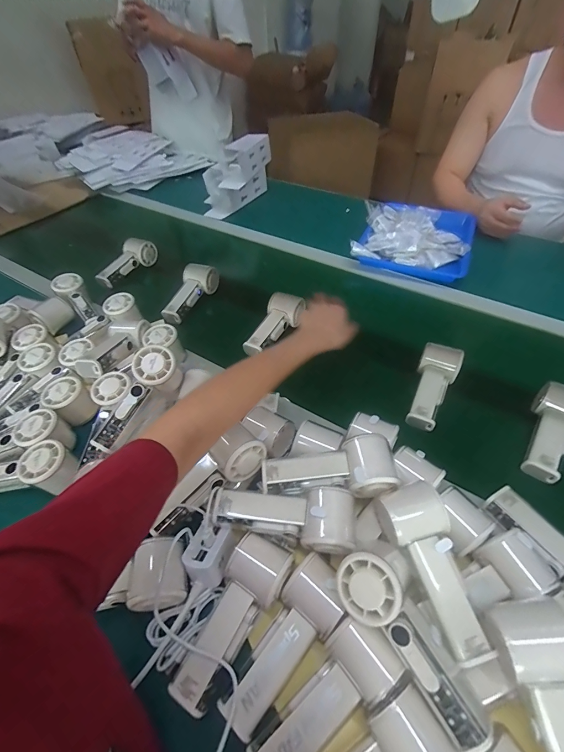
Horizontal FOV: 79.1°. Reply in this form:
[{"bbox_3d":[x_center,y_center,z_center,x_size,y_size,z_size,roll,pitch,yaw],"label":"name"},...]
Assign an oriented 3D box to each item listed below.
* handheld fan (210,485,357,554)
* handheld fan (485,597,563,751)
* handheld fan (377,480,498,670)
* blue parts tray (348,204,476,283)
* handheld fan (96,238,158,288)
[{"bbox_3d":[0.009,0.150,0.366,0.143,0.045,0.063,3,49,3],"label":"handheld fan"},{"bbox_3d":[0.222,0.271,0.272,0.057,0.047,0.152,-11,75,-9],"label":"handheld fan"},{"bbox_3d":[0.149,0.187,0.338,0.058,0.054,0.152,-13,63,-11],"label":"handheld fan"},{"bbox_3d":[0.341,-0.350,0.856,0.250,0.052,0.324,19,51,17],"label":"blue parts tray"},{"bbox_3d":[-0.365,-0.269,0.804,0.051,0.059,0.154,22,52,19],"label":"handheld fan"}]

